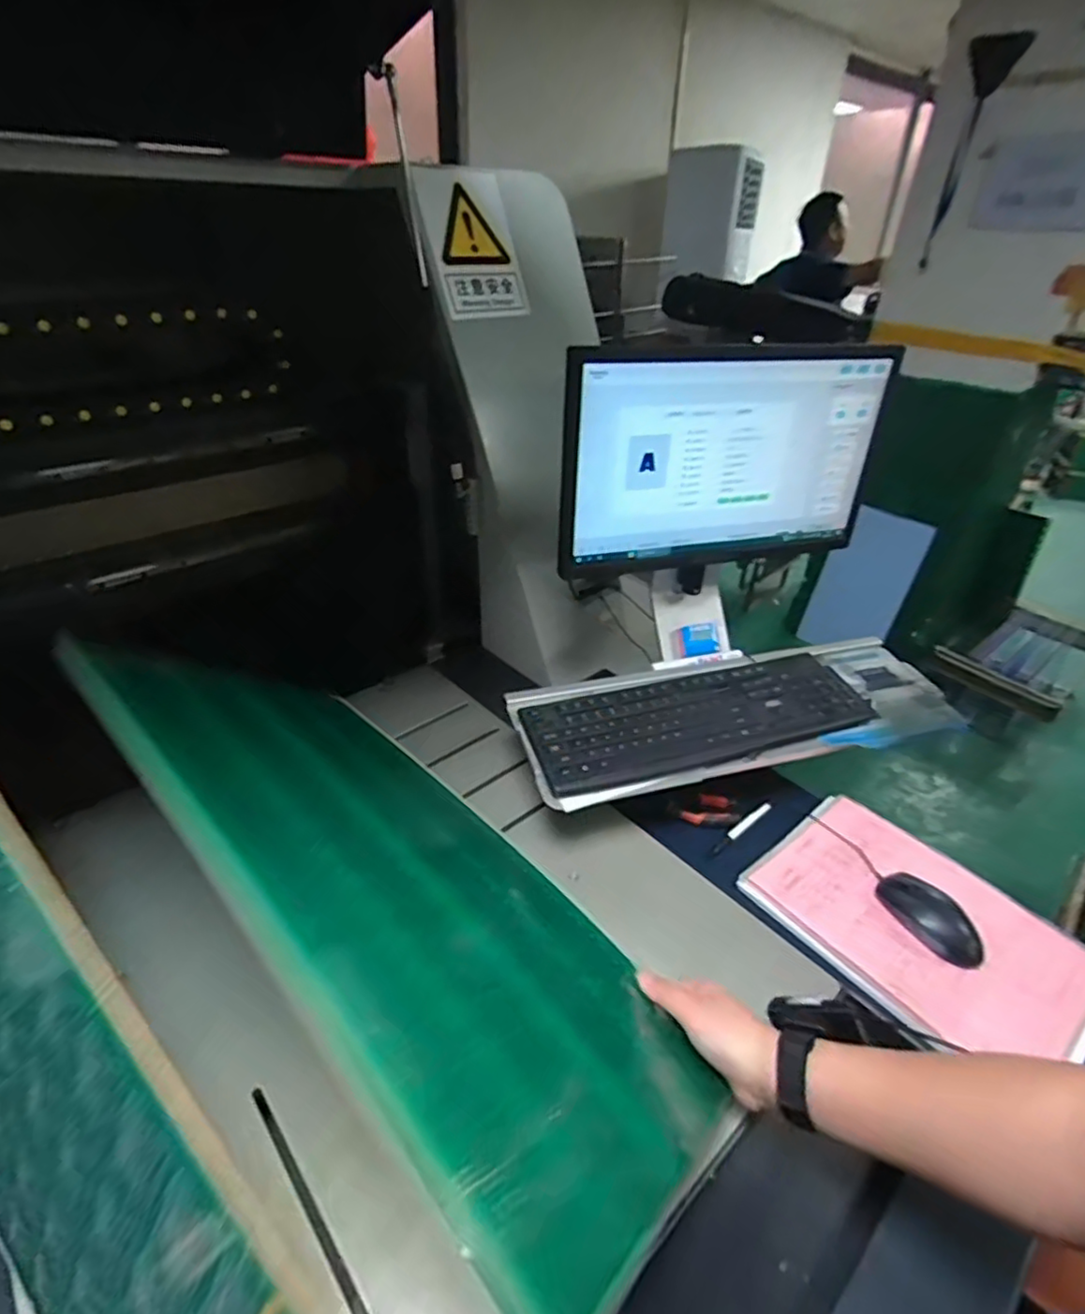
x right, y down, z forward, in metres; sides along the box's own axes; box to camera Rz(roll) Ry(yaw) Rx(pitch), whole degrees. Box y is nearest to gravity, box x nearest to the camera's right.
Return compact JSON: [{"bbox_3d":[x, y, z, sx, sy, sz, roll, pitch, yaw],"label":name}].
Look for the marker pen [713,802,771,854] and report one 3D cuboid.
[{"bbox_3d":[0.259,0.217,0.824,0.119,0.009,0.015,-27,44,-36],"label":"marker pen"}]

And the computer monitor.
[{"bbox_3d":[0.229,-0.244,0.812,0.427,0.248,0.040,-9,36,-16],"label":"computer monitor"}]

